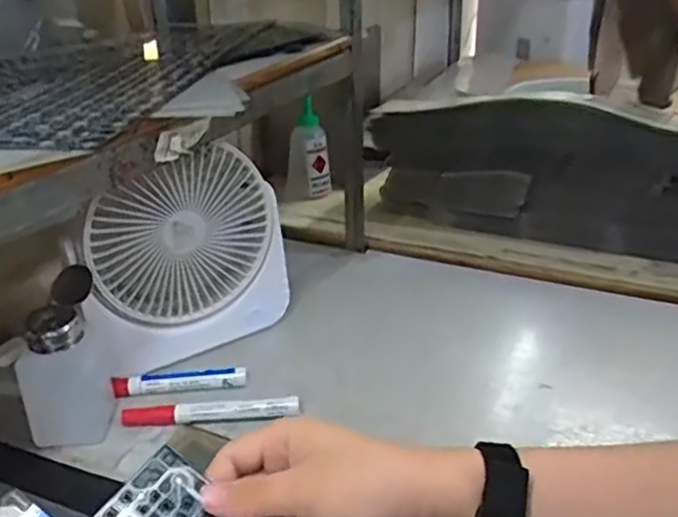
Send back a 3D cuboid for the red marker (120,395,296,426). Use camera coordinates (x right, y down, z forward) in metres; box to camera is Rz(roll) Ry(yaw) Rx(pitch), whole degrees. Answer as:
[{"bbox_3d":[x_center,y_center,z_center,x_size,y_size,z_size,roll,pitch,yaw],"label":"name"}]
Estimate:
[{"bbox_3d":[-0.101,0.120,0.536,0.139,0.020,0.016,-1,25,0],"label":"red marker"}]

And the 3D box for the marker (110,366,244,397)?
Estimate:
[{"bbox_3d":[-0.133,0.103,0.570,0.109,0.015,0.016,-3,25,-4],"label":"marker"}]

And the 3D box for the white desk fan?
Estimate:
[{"bbox_3d":[-0.129,0.004,0.583,0.183,0.180,0.048,-21,32,-36],"label":"white desk fan"}]

